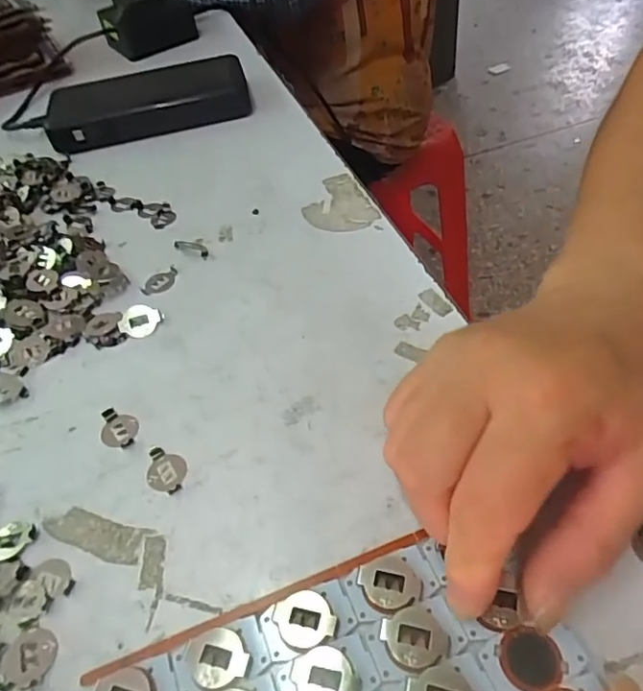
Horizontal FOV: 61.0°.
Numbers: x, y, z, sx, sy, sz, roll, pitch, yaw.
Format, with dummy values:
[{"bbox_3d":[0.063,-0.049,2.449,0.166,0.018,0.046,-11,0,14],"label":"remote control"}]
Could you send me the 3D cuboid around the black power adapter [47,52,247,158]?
[{"bbox_3d":[-0.136,-0.192,0.434,0.152,0.027,0.067,-17,49,-8],"label":"black power adapter"}]

